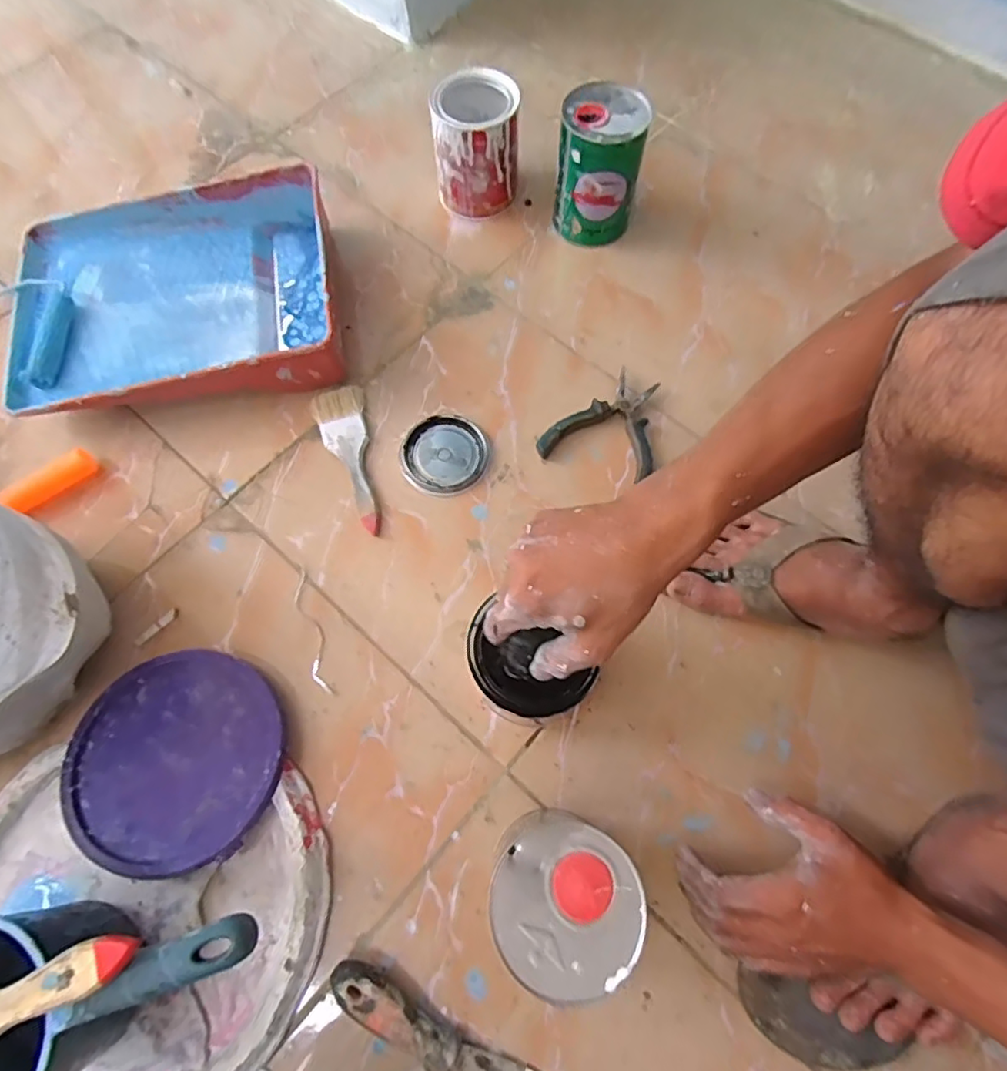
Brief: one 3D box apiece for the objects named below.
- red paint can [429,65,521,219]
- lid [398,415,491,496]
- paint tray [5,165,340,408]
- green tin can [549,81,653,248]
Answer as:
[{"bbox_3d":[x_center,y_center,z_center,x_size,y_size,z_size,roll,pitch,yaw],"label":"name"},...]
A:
[{"bbox_3d":[-0.032,-0.481,0.736,0.098,0.124,0.092,0,69,1],"label":"red paint can"},{"bbox_3d":[-0.066,-0.090,0.649,0.091,0.010,0.096,0,69,1],"label":"lid"},{"bbox_3d":[-0.374,-0.274,0.688,0.355,0.069,0.279,-10,69,-2],"label":"paint tray"},{"bbox_3d":[0.115,-0.438,0.713,0.095,0.141,0.096,0,69,1],"label":"green tin can"}]

